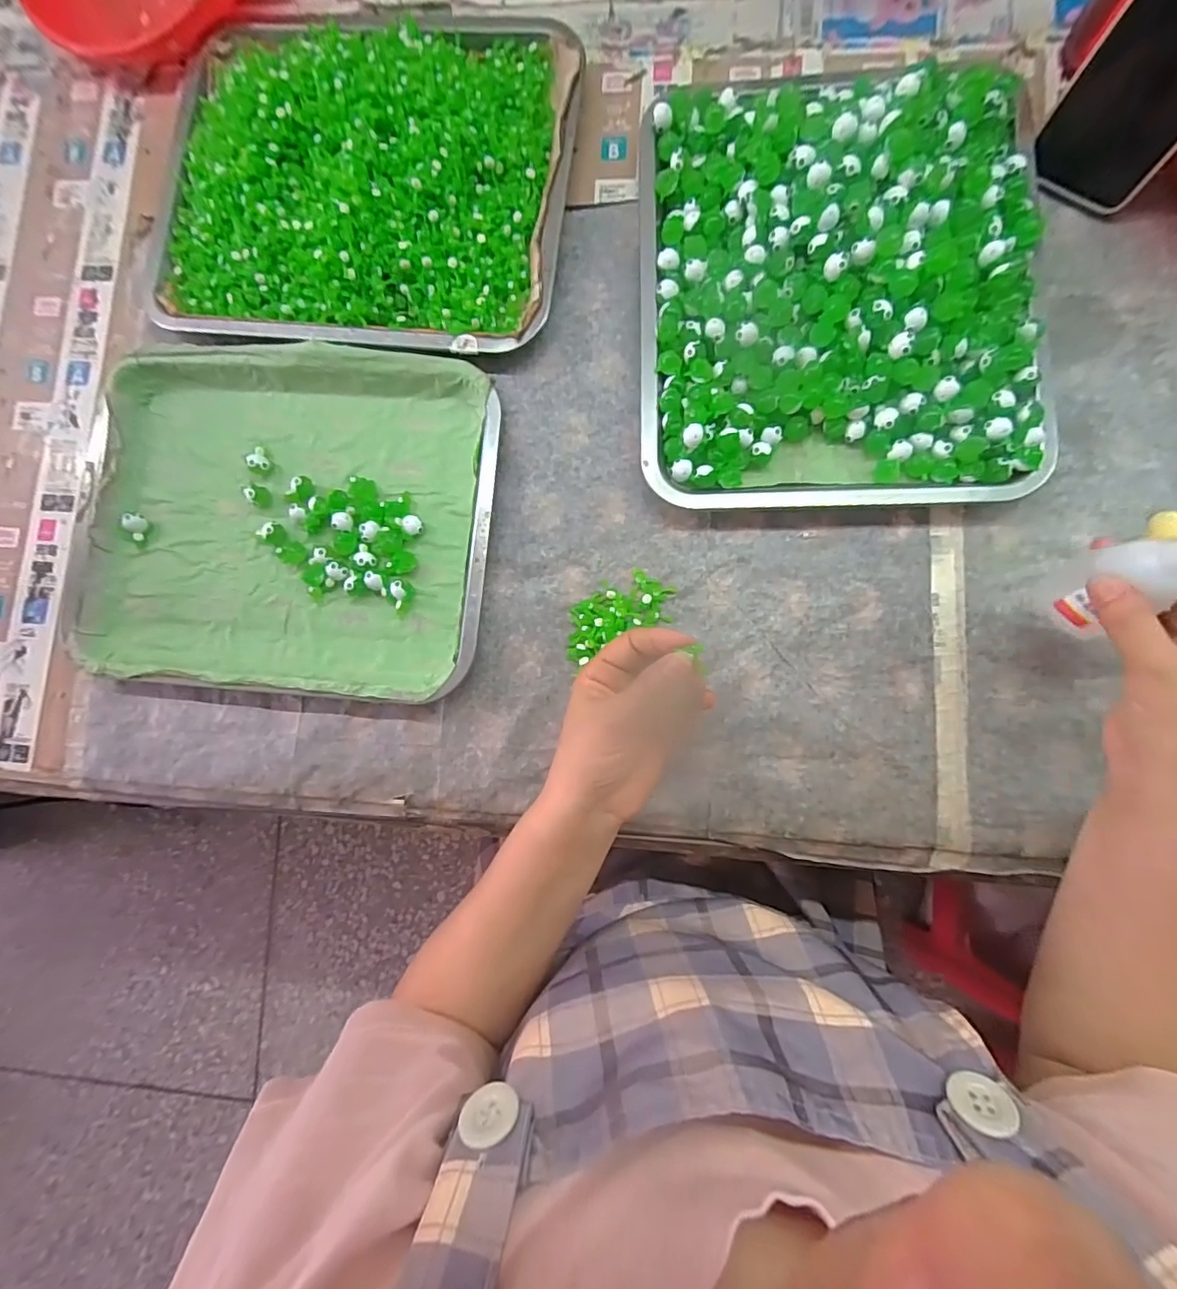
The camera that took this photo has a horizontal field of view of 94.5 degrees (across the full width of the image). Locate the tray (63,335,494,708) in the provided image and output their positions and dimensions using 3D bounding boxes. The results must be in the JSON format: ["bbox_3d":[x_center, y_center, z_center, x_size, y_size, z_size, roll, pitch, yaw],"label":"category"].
[{"bbox_3d":[-0.216,-0.090,0.392,0.295,0.023,0.238,5,86,5],"label":"tray"}]

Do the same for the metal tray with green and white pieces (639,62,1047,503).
[{"bbox_3d":[0.163,-0.236,0.360,0.250,0.054,0.279,0,86,5],"label":"metal tray with green and white pieces"}]

